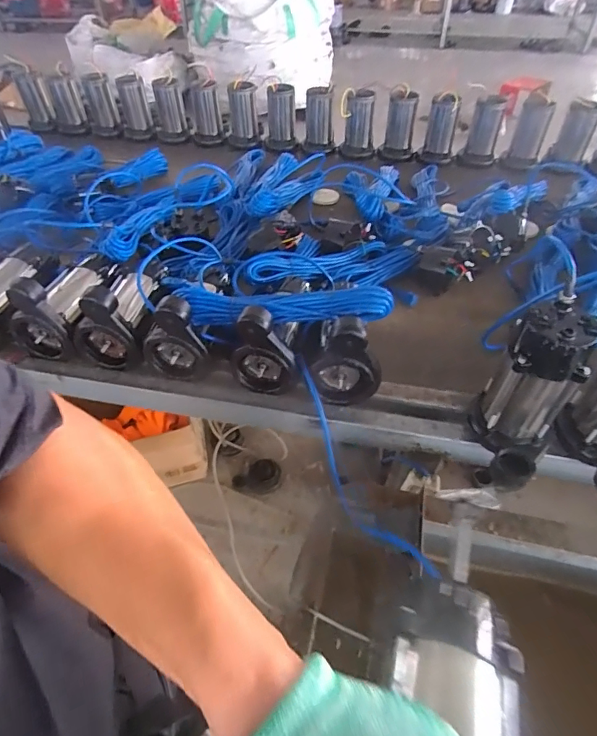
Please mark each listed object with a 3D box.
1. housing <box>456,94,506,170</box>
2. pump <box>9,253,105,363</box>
[{"bbox_3d":[0.568,-0.726,1.367,0.114,0.181,0.097,14,48,13],"label":"housing"},{"bbox_3d":[-0.449,-0.152,0.852,0.095,0.131,0.219,2,46,2],"label":"pump"}]

